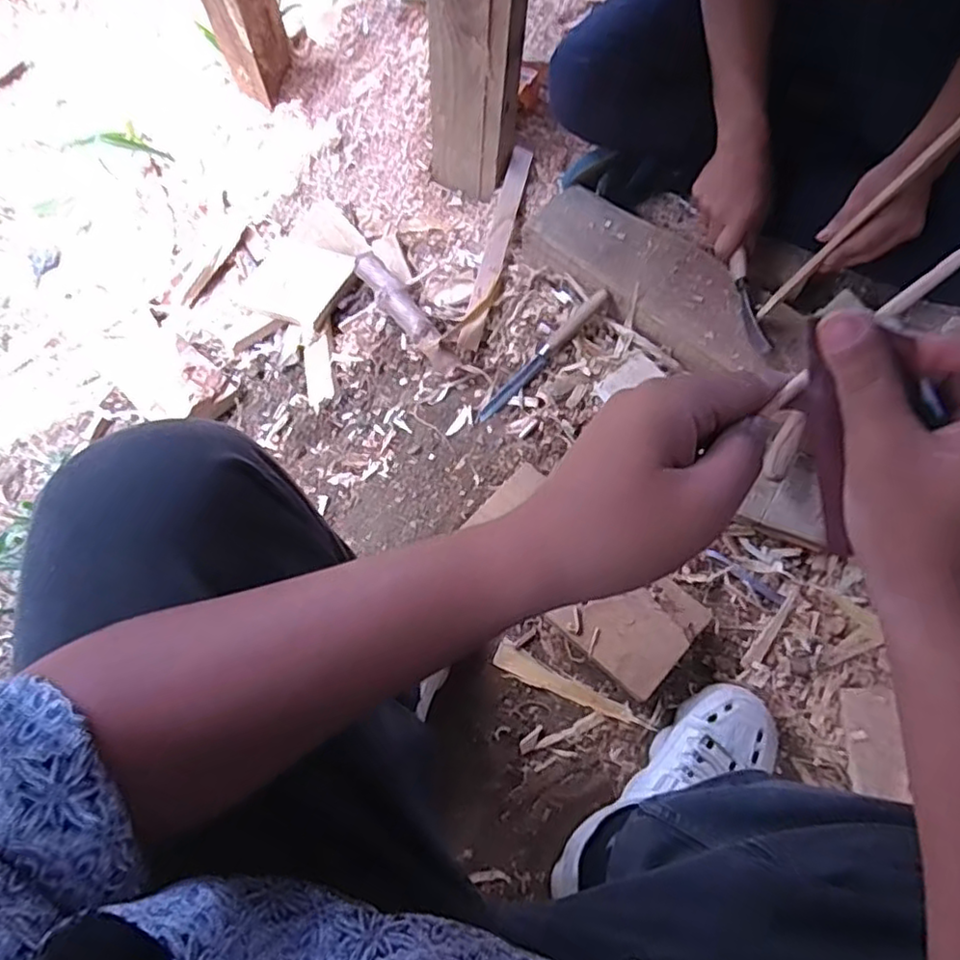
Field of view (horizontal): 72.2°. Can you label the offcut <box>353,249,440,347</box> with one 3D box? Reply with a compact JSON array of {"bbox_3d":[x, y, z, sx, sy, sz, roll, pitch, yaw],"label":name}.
[{"bbox_3d":[-0.111,-0.238,0.878,0.039,0.023,0.197,-33,61,-7],"label":"offcut"}]

